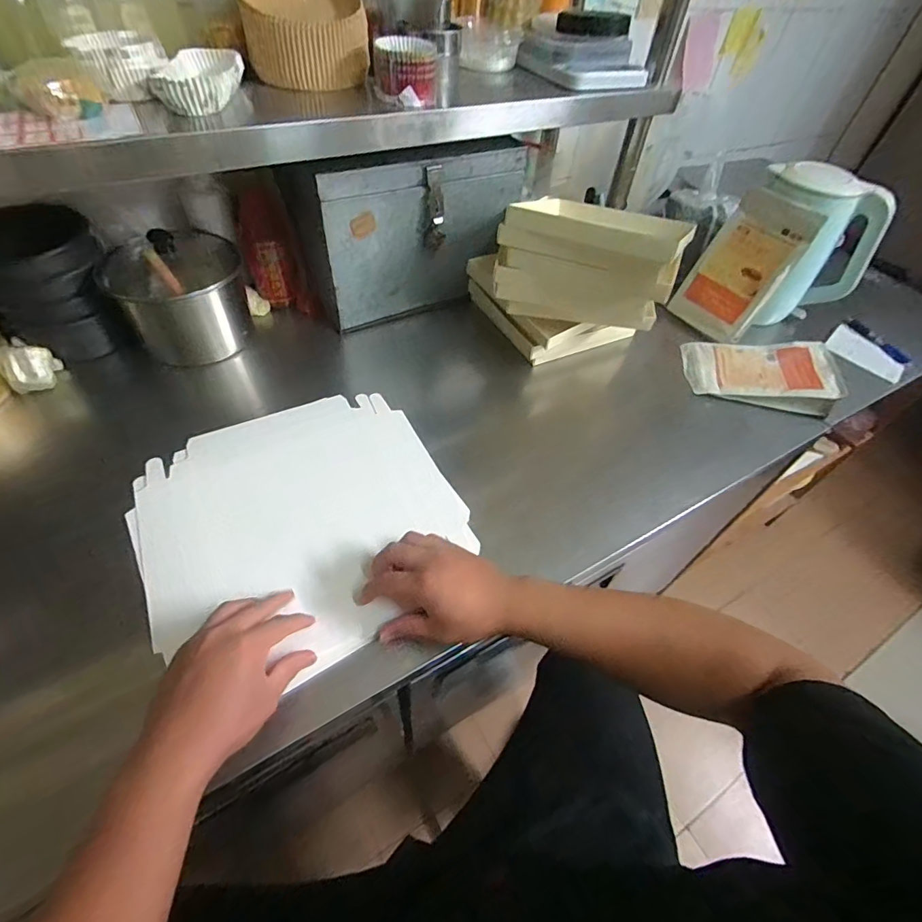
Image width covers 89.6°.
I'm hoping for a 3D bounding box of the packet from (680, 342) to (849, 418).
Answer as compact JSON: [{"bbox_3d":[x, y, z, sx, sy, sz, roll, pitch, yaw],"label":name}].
[{"bbox_3d":[0.502,-0.152,0.779,0.224,0.058,0.137,14,53,4],"label":"packet"}]

